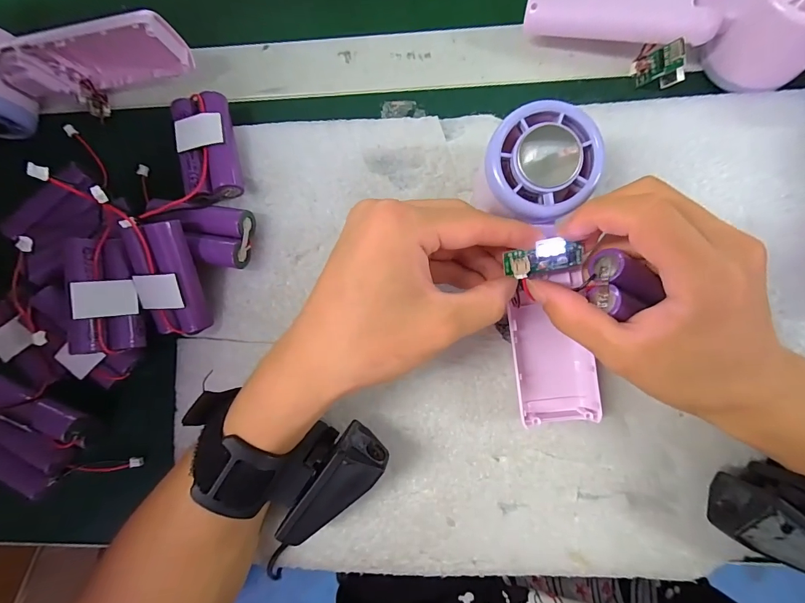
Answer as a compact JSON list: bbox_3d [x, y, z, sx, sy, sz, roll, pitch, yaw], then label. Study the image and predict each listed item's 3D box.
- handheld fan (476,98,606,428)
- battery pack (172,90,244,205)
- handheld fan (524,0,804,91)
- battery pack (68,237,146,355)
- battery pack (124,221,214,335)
[{"bbox_3d":[0.076,-0.013,0.199,0.056,0.029,0.164,-8,107,5],"label":"handheld fan"},{"bbox_3d":[-0.125,-0.099,0.244,0.032,0.020,0.070,-15,86,3],"label":"battery pack"},{"bbox_3d":[0.156,-0.163,0.215,0.163,0.049,0.058,9,87,5],"label":"handheld fan"},{"bbox_3d":[-0.174,-0.004,0.220,0.031,0.014,0.065,-7,86,4],"label":"battery pack"},{"bbox_3d":[-0.143,-0.012,0.230,0.036,0.019,0.066,-8,108,3],"label":"battery pack"}]

